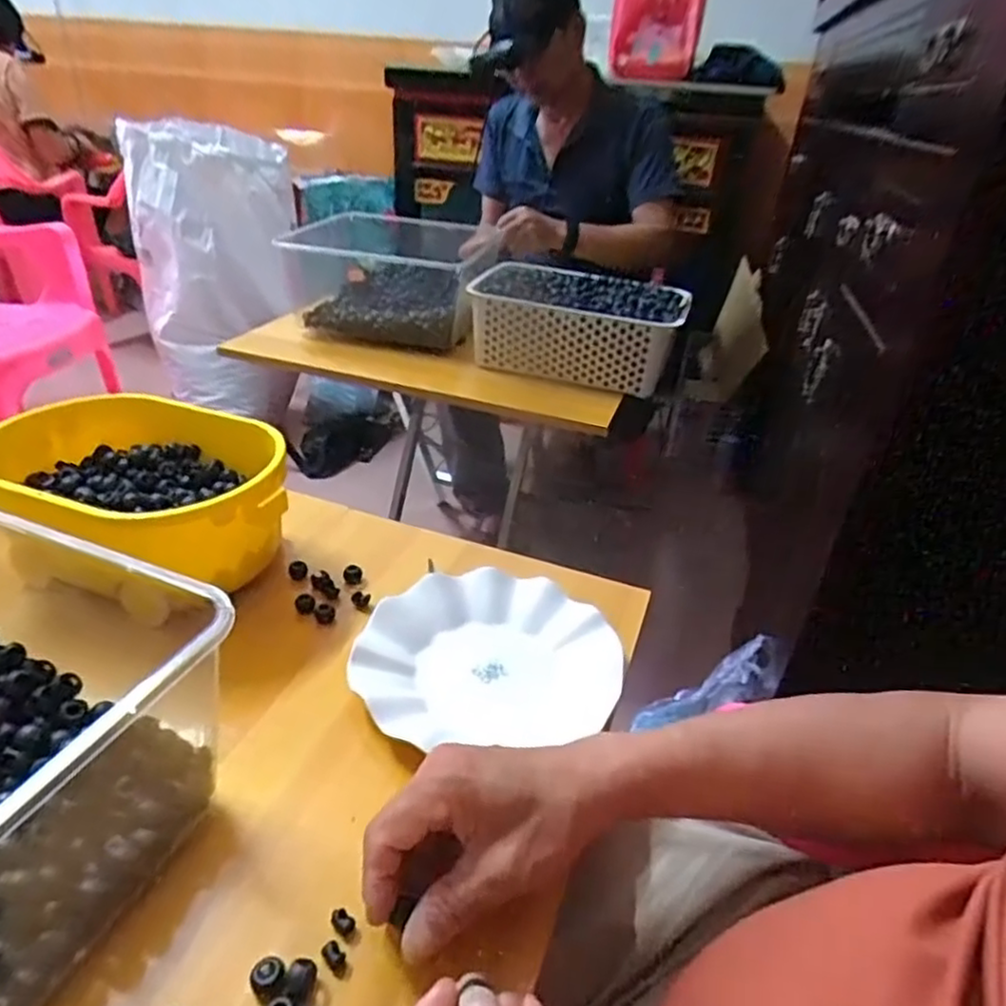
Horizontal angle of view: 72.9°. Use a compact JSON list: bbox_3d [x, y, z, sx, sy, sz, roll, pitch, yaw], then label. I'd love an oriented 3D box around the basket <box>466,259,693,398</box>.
[{"bbox_3d":[0.113,-0.270,1.042,0.308,0.113,0.197,10,32,9],"label":"basket"}]

